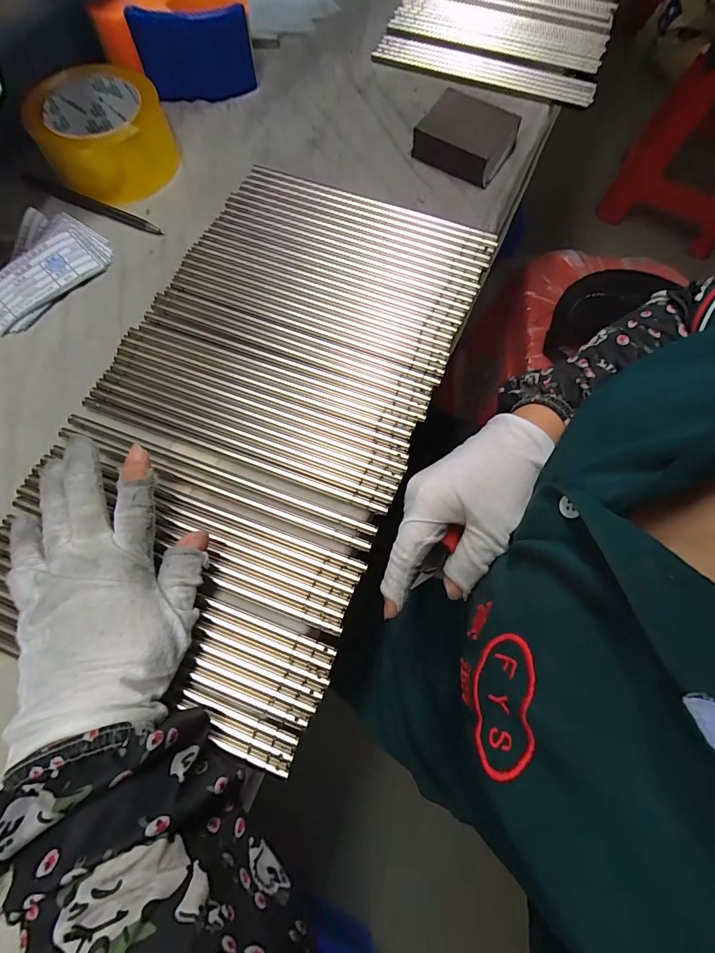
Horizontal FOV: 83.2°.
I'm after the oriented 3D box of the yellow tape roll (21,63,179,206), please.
[{"bbox_3d":[-0.219,-0.303,0.351,0.099,0.054,0.099,0,72,-1],"label":"yellow tape roll"}]

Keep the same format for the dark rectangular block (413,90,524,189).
[{"bbox_3d":[0.103,-0.319,0.375,0.078,0.024,0.072,30,74,9],"label":"dark rectangular block"}]

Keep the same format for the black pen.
[{"bbox_3d":[-0.231,-0.236,0.351,0.133,0.010,0.010,22,73,6],"label":"black pen"}]

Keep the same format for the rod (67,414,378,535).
[{"bbox_3d":[-0.095,-0.002,0.276,0.226,0.004,0.009,19,73,5],"label":"rod"}]

